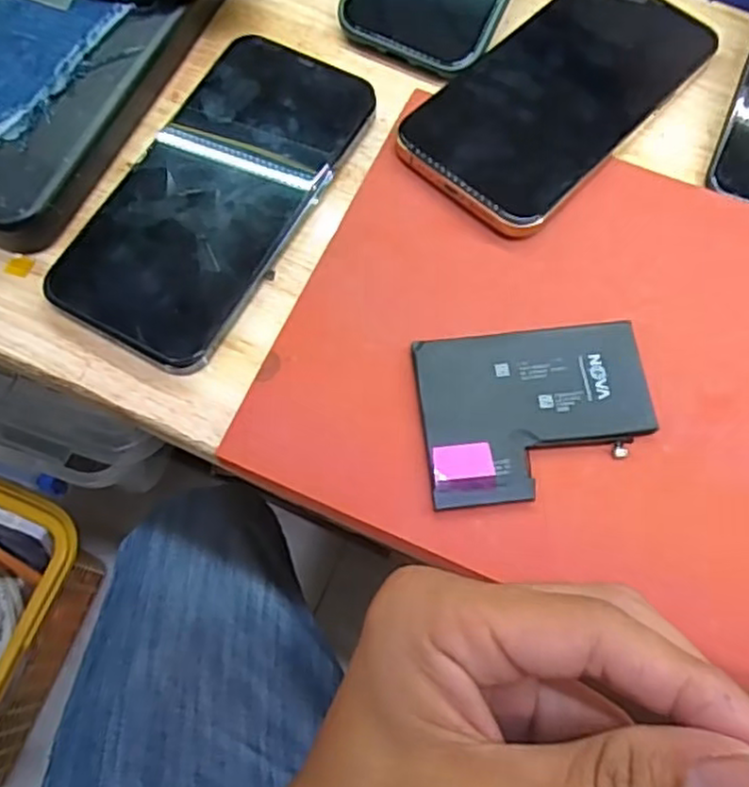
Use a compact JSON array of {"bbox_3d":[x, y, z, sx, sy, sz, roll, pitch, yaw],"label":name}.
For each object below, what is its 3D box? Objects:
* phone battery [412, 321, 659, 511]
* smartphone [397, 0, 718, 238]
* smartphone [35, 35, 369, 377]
[{"bbox_3d":[0.063,0.006,0.267,0.087,0.005,0.066,-6,72,-2],"label":"phone battery"},{"bbox_3d":[0.085,-0.139,0.313,0.076,0.008,0.154,42,75,14],"label":"smartphone"},{"bbox_3d":[-0.068,-0.089,0.297,0.076,0.006,0.155,28,72,10],"label":"smartphone"}]

